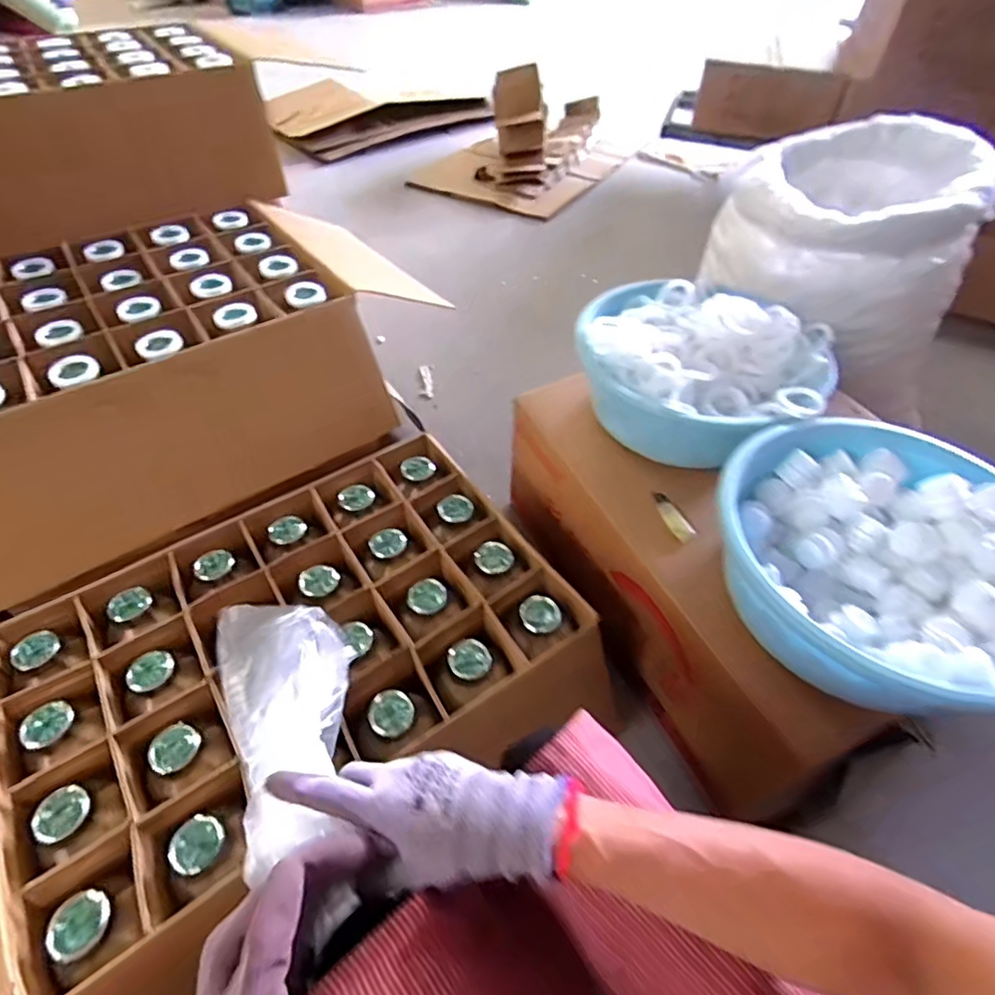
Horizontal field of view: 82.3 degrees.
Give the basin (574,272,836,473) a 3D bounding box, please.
[{"bbox_3d":[0.298,-0.207,0.883,0.382,0.136,0.315,29,54,22],"label":"basin"}]

